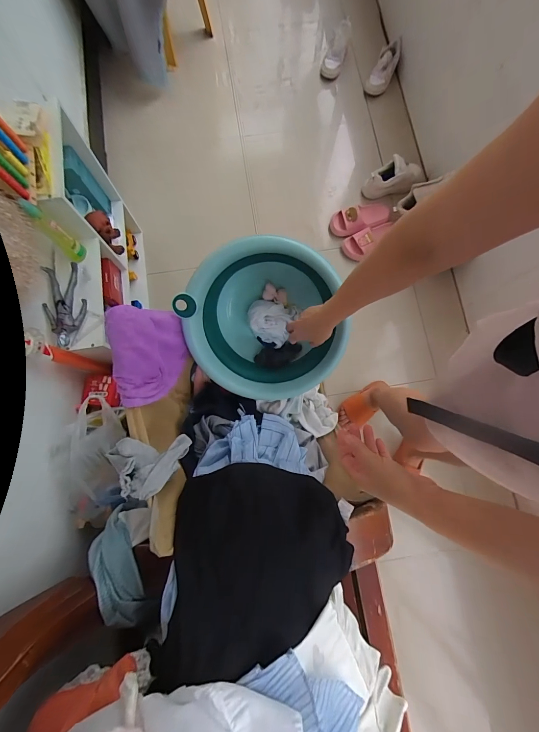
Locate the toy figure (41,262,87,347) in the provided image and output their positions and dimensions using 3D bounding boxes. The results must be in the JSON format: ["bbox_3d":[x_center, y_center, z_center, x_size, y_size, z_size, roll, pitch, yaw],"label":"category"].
[{"bbox_3d":[-0.537,-0.159,0.826,0.102,0.045,0.220,-21,81,-5],"label":"toy figure"}]

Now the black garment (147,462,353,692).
[{"bbox_3d":[-0.018,0.338,0.550,0.328,0.151,0.298,0,80,-1],"label":"black garment"}]

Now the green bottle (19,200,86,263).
[{"bbox_3d":[-0.520,-0.324,0.763,0.044,0.178,0.053,-44,84,-8],"label":"green bottle"}]

